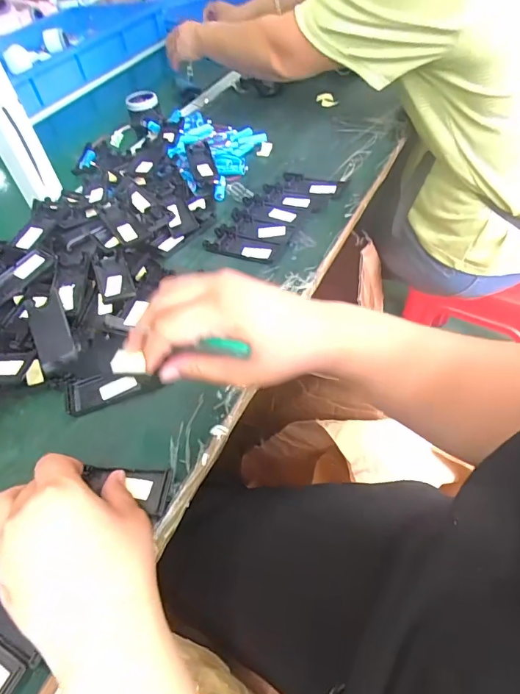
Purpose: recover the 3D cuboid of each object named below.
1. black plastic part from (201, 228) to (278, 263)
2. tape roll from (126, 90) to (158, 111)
[{"bbox_3d":[-0.022,-0.128,0.553,0.091,0.008,0.038,15,54,20],"label":"black plastic part"},{"bbox_3d":[-0.217,-0.451,0.806,0.055,0.016,0.055,-4,50,5],"label":"tape roll"}]

